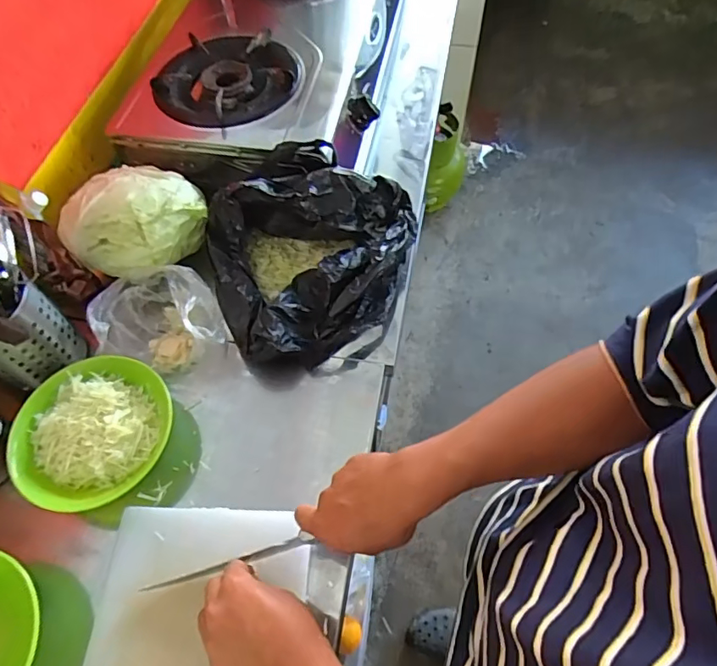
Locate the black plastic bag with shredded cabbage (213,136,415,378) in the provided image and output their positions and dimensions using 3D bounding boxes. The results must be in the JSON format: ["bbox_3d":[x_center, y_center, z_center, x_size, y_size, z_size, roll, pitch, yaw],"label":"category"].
[{"bbox_3d":[-0.066,-0.100,0.672,0.231,0.133,0.281,22,62,14],"label":"black plastic bag with shredded cabbage"}]

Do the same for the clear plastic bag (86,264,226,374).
[{"bbox_3d":[-0.236,-0.014,0.636,0.151,0.090,0.113,12,60,9],"label":"clear plastic bag"}]

